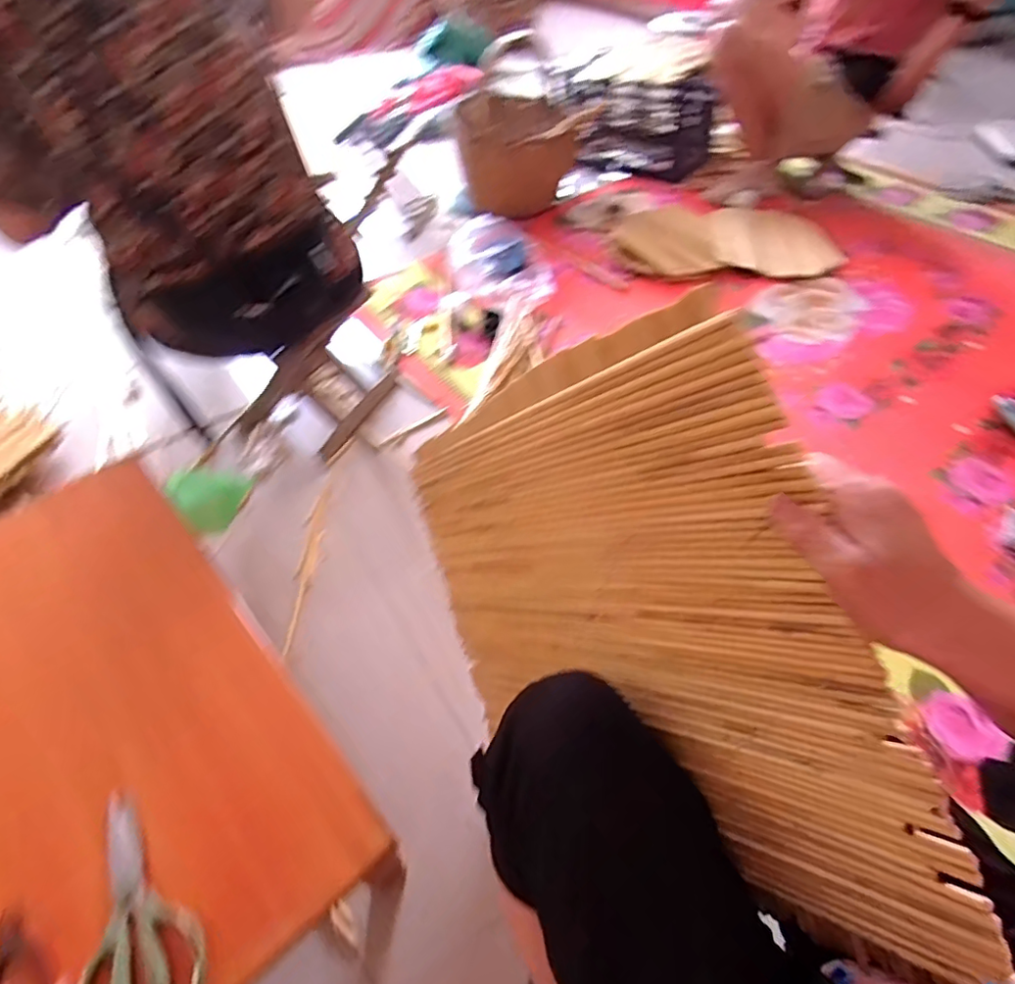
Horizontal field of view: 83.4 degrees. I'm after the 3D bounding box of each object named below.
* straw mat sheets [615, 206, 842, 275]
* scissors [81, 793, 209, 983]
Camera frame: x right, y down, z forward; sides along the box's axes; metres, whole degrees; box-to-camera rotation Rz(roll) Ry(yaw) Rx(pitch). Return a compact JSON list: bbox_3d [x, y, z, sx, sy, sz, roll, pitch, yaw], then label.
[{"bbox_3d":[0.581,-0.660,1.495,0.604,0.118,0.150,1,50,3],"label":"straw mat sheets"},{"bbox_3d":[-0.330,0.368,0.501,0.083,0.018,0.211,-35,57,-24],"label":"scissors"}]

